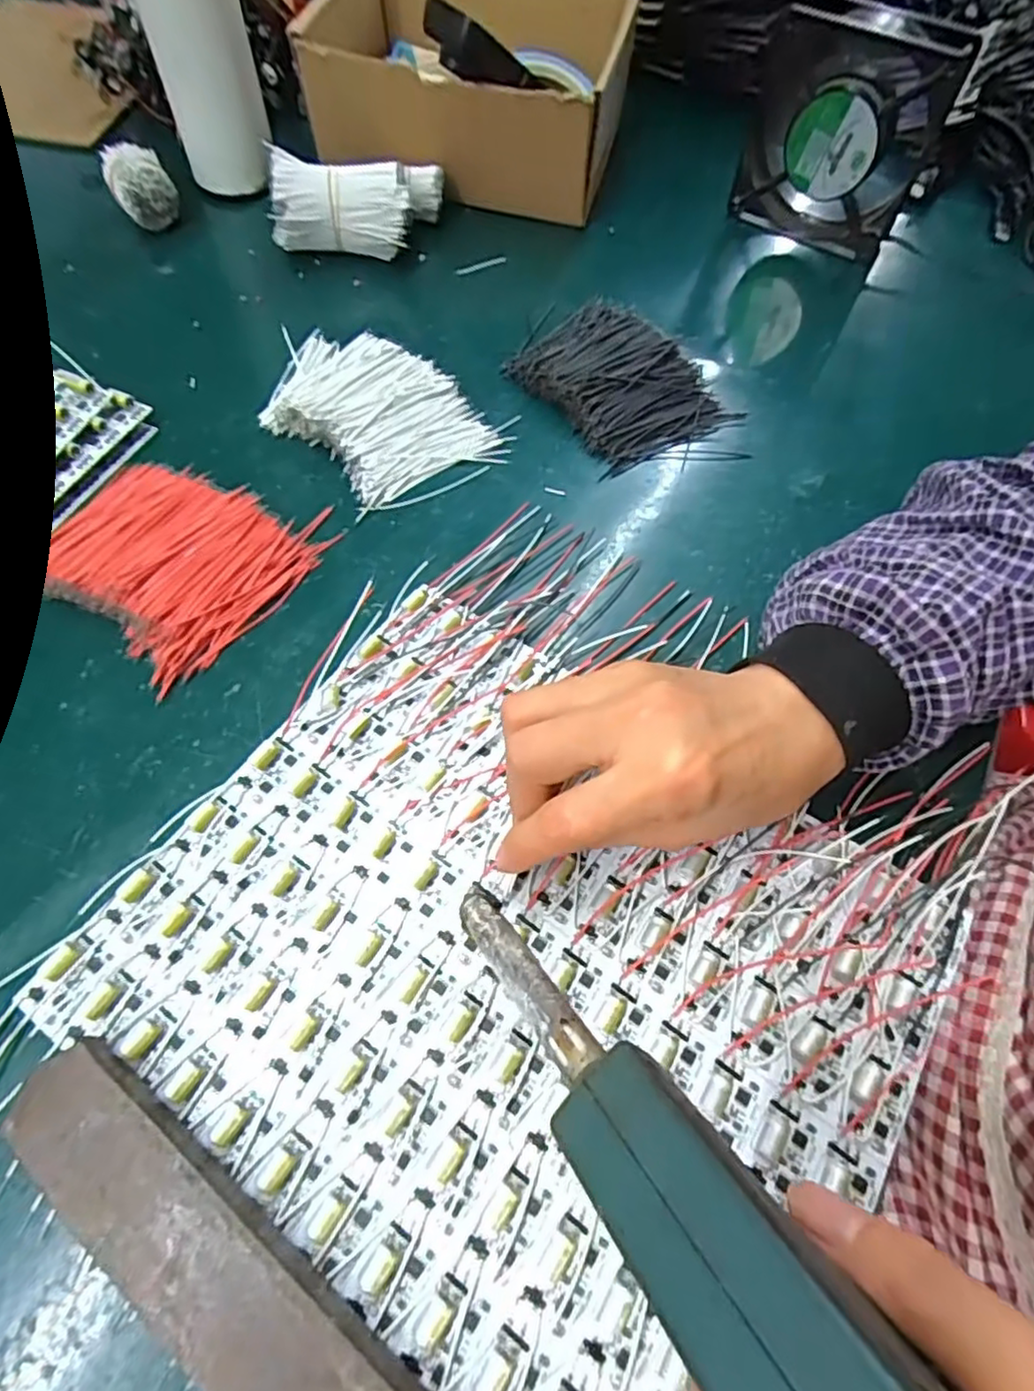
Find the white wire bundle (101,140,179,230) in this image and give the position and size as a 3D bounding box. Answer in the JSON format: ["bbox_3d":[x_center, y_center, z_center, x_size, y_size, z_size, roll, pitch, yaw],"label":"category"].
[{"bbox_3d":[-0.279,-0.377,0.485,0.042,0.038,0.056,-25,65,-15],"label":"white wire bundle"}]

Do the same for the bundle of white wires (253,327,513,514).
[{"bbox_3d":[-0.089,-0.175,0.395,0.155,0.018,0.097,38,66,17],"label":"bundle of white wires"}]

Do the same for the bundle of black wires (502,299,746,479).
[{"bbox_3d":[0.063,-0.201,0.412,0.096,0.019,0.126,-29,66,-17],"label":"bundle of black wires"}]

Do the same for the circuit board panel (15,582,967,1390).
[{"bbox_3d":[0.001,0.099,0.256,0.286,0.009,0.232,32,65,14],"label":"circuit board panel"}]

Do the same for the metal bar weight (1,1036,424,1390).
[{"bbox_3d":[-0.082,0.187,0.198,0.197,0.018,0.036,34,65,15],"label":"metal bar weight"}]

